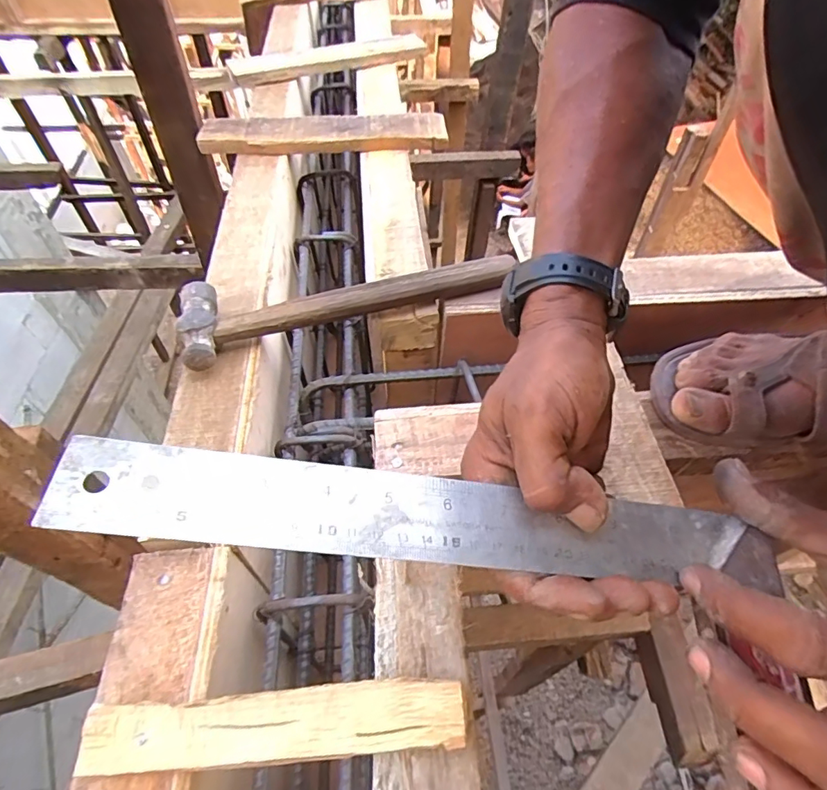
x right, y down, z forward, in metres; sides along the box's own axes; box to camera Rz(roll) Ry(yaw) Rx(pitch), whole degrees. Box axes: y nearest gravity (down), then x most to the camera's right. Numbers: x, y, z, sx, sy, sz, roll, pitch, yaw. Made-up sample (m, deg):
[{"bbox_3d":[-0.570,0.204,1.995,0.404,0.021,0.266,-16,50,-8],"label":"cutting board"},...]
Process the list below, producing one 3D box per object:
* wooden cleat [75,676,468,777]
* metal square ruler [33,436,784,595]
[{"bbox_3d":[-0.075,0.178,0.270,0.201,0.013,0.035,-3,53,-2],"label":"wooden cleat"},{"bbox_3d":[0.014,0.051,0.205,0.289,0.005,0.037,9,58,-9],"label":"metal square ruler"}]

